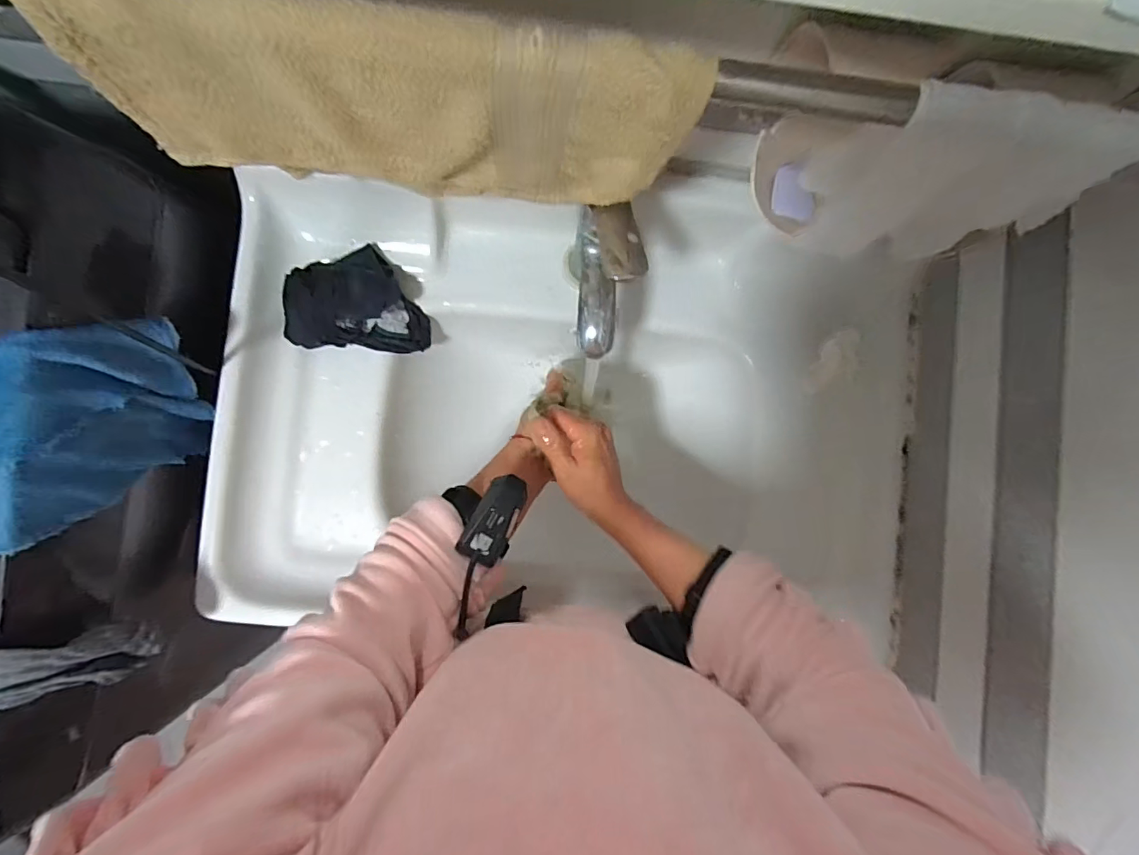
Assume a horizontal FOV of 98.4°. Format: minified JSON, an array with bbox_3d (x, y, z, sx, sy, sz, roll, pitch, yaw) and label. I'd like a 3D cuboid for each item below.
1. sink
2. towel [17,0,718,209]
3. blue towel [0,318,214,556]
[{"bbox_3d":[0.001,-0.025,0.585,0.708,0.168,0.435,0,88,-3],"label":"sink"},{"bbox_3d":[-0.096,-0.186,0.299,0.324,0.139,0.034,5,88,-3],"label":"towel"},{"bbox_3d":[-0.401,0.004,0.421,0.089,0.159,0.200,12,87,-3],"label":"blue towel"}]

